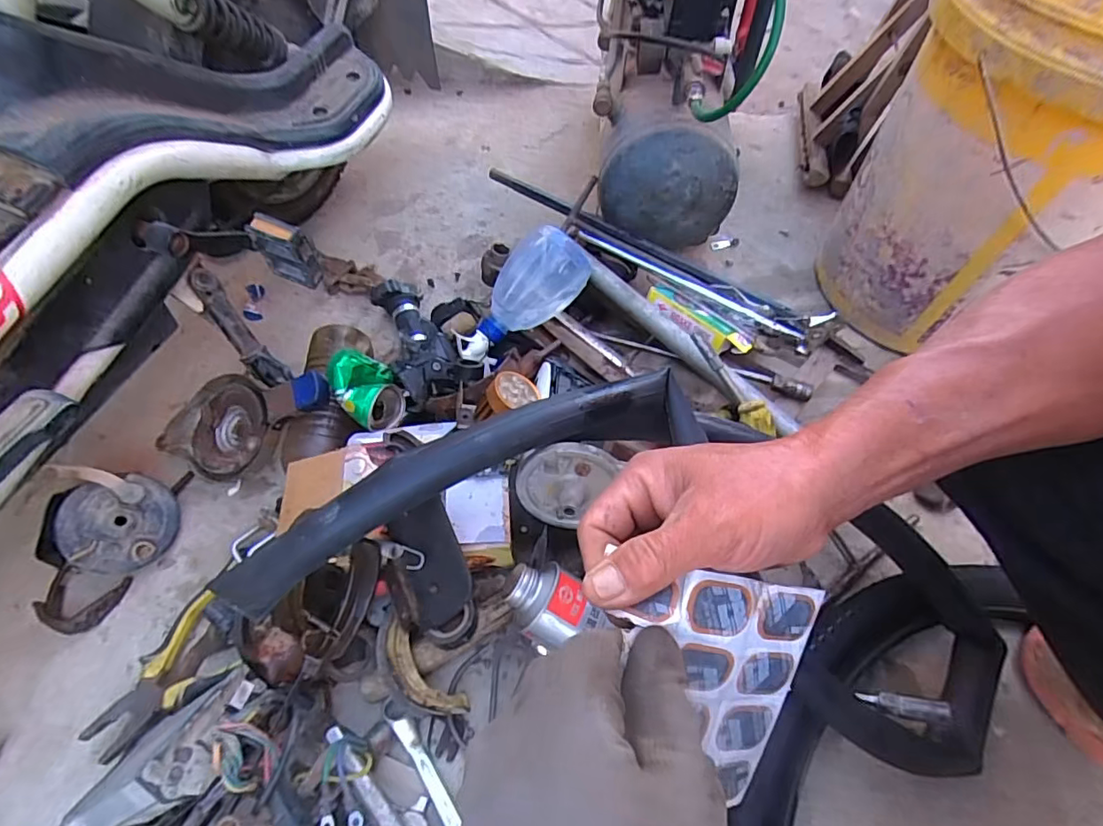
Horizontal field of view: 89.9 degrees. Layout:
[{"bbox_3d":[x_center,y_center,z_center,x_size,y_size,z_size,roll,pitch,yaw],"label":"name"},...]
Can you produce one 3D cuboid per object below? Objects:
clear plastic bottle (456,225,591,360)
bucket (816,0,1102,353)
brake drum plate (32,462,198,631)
[{"bbox_3d":[-0.042,-0.136,0.641,0.180,0.064,0.078,-45,66,3],"label":"clear plastic bottle"},{"bbox_3d":[0.503,-0.266,0.615,0.270,0.377,0.290,-2,59,3],"label":"bucket"},{"bbox_3d":[-0.461,0.115,0.549,0.104,0.098,0.172,26,62,15],"label":"brake drum plate"}]

